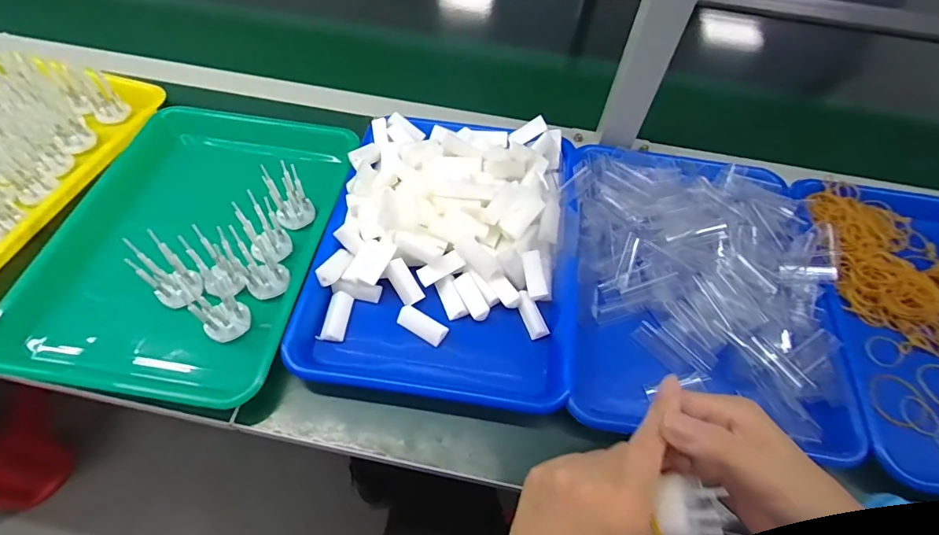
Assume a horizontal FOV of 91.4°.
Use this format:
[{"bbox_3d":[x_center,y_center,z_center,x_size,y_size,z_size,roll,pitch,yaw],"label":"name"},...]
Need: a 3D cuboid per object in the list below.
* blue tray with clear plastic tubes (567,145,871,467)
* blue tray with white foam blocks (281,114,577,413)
[{"bbox_3d":[0.225,0.009,0.455,0.264,0.067,0.313,9,56,2],"label":"blue tray with clear plastic tubes"},{"bbox_3d":[-0.020,-0.028,0.461,0.242,0.055,0.319,8,56,2],"label":"blue tray with white foam blocks"}]

